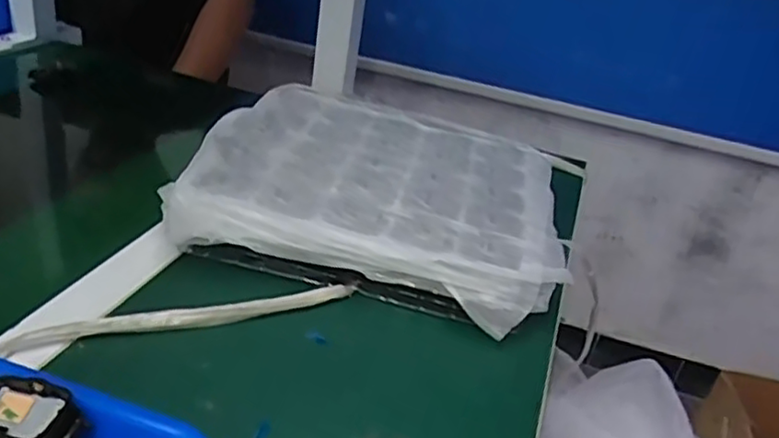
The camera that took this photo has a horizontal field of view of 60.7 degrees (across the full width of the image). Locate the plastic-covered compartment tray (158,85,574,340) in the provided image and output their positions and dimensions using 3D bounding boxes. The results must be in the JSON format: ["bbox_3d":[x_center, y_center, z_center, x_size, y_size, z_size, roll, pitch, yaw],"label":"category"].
[{"bbox_3d":[-0.004,-0.028,0.577,0.297,0.059,0.272,12,29,5],"label":"plastic-covered compartment tray"}]

